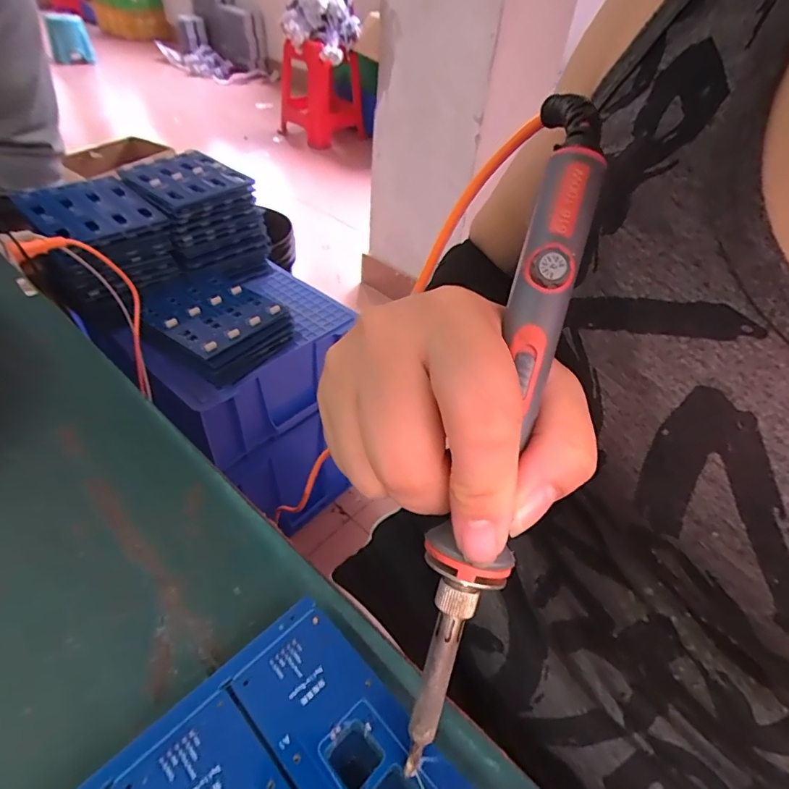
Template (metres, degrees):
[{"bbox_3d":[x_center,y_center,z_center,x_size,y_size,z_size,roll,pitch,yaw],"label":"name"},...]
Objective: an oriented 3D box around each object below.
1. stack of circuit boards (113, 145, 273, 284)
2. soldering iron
[{"bbox_3d":[-0.358,-0.319,0.889,0.190,0.165,0.170,36,52,29],"label":"stack of circuit boards"},{"bbox_3d":[0.032,0.009,0.145,0.022,0.207,0.020,16,1,11],"label":"soldering iron"}]

